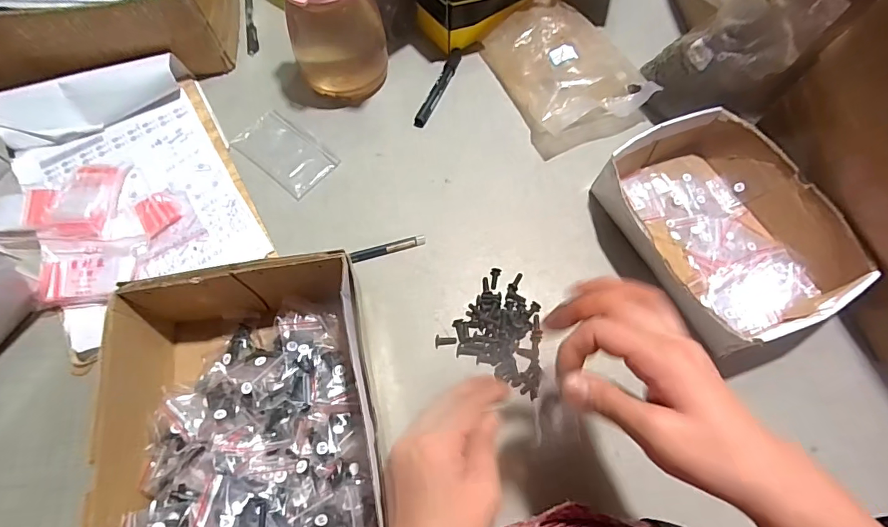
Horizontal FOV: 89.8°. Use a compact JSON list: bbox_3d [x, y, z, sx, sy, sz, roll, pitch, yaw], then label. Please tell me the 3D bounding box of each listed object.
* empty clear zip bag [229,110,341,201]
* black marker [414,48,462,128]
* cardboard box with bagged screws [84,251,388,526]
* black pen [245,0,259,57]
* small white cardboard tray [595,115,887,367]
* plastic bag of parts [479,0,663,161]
[{"bbox_3d":[-0.198,-0.140,0.557,0.128,0.004,0.073,38,70,15],"label":"empty clear zip bag"},{"bbox_3d":[-0.005,-0.240,0.600,0.018,0.011,0.143,20,66,8],"label":"black marker"},{"bbox_3d":[-0.159,0.158,0.369,0.205,0.097,0.302,-11,66,-6],"label":"cardboard box with bagged screws"},{"bbox_3d":[-0.282,-0.359,0.650,0.014,0.012,0.140,-11,66,-6],"label":"black pen"},{"bbox_3d":[0.302,-0.042,0.494,0.205,0.067,0.246,-24,68,-12],"label":"small white cardboard tray"},{"bbox_3d":[0.164,-0.261,0.592,0.164,0.052,0.210,-19,67,-10],"label":"plastic bag of parts"}]

